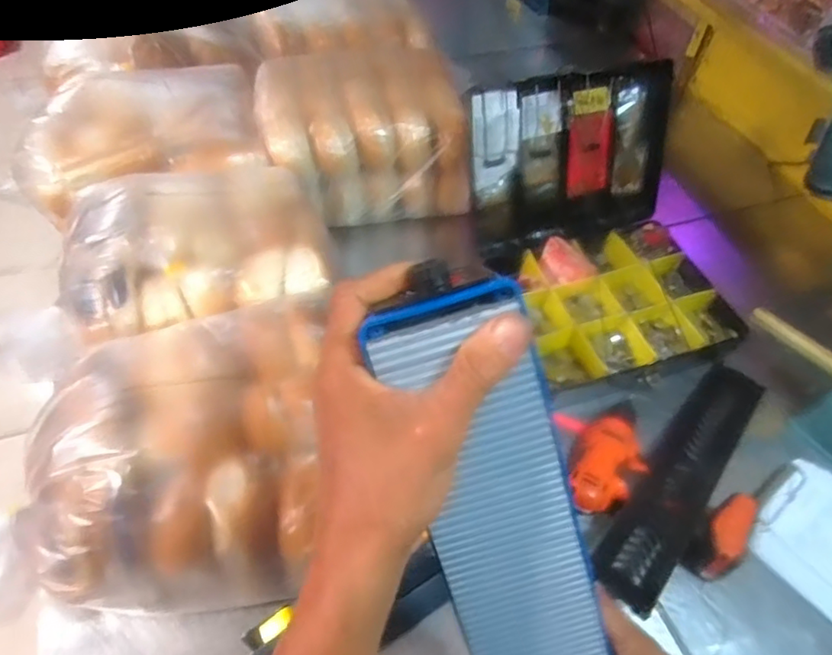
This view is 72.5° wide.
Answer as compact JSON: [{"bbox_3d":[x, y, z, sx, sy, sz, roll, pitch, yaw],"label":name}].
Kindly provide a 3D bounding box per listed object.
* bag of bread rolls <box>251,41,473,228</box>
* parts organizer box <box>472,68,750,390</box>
[{"bbox_3d":[-0.085,-0.299,0.893,0.297,0.155,0.236,-12,54,-11],"label":"bag of bread rolls"},{"bbox_3d":[0.265,-0.133,0.762,0.290,0.250,0.339,-17,55,-15],"label":"parts organizer box"}]

